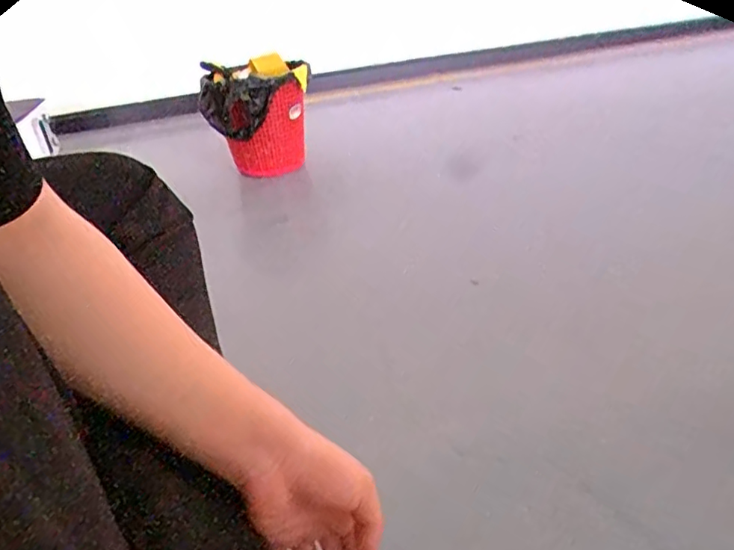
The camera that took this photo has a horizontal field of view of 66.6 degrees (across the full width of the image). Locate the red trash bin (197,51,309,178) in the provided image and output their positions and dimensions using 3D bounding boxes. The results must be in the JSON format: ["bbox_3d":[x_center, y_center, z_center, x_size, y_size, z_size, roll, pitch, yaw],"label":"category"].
[{"bbox_3d":[-0.291,-0.423,1.509,0.278,0.266,0.247,-13,32,-10],"label":"red trash bin"}]

